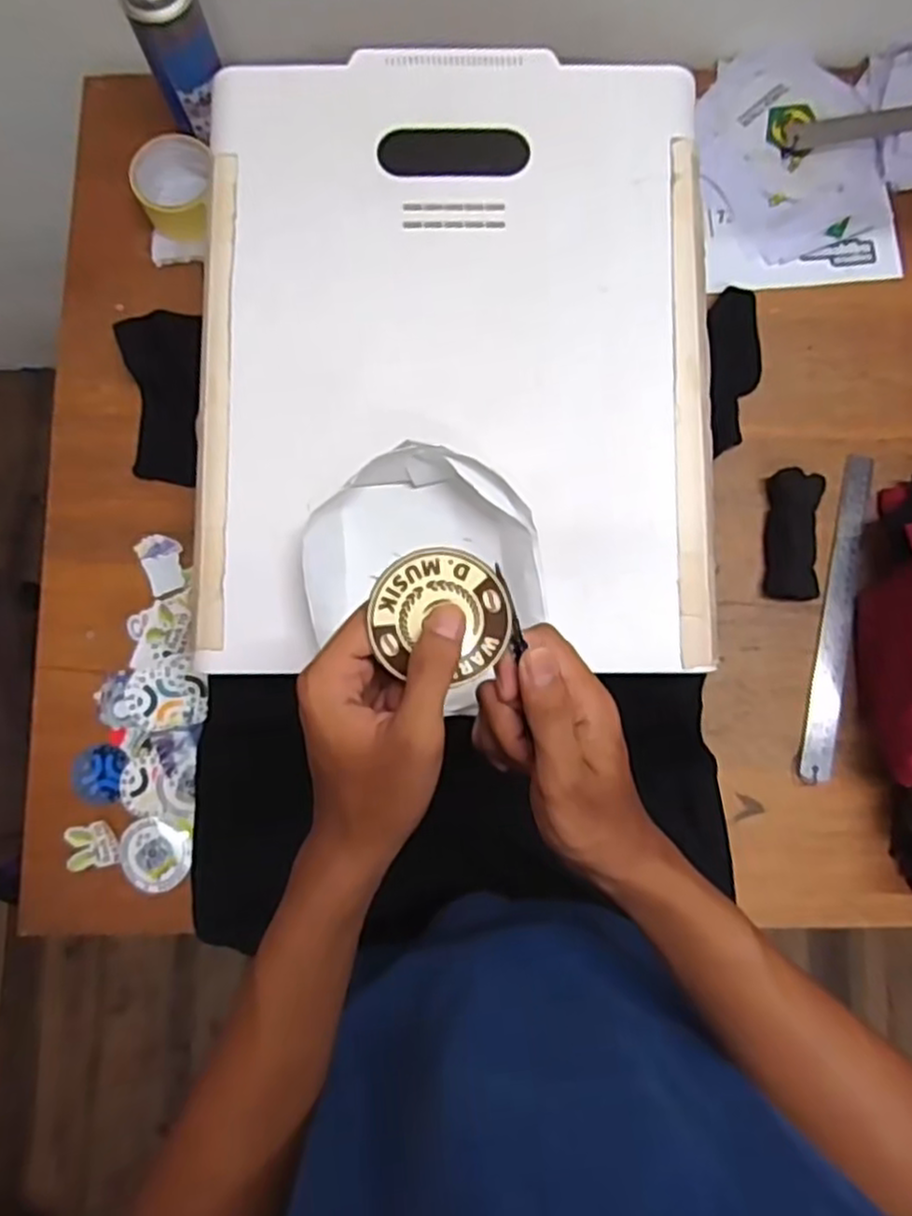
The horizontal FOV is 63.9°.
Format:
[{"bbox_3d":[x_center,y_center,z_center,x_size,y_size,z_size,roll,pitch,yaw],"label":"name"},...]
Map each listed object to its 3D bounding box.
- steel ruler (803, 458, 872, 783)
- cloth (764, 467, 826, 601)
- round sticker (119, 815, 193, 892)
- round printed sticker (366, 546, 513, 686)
[{"bbox_3d":[0.375,0.007,0.715,0.034,0.009,0.320,11,83,1],"label":"steel ruler"},{"bbox_3d":[0.330,-0.070,0.712,0.049,0.026,0.124,3,82,0],"label":"cloth"},{"bbox_3d":[-0.280,0.231,0.682,0.062,0.008,0.065,1,81,-7],"label":"round sticker"},{"bbox_3d":[-0.007,0.003,0.345,0.066,0.005,0.061,-1,103,-2],"label":"round printed sticker"}]

